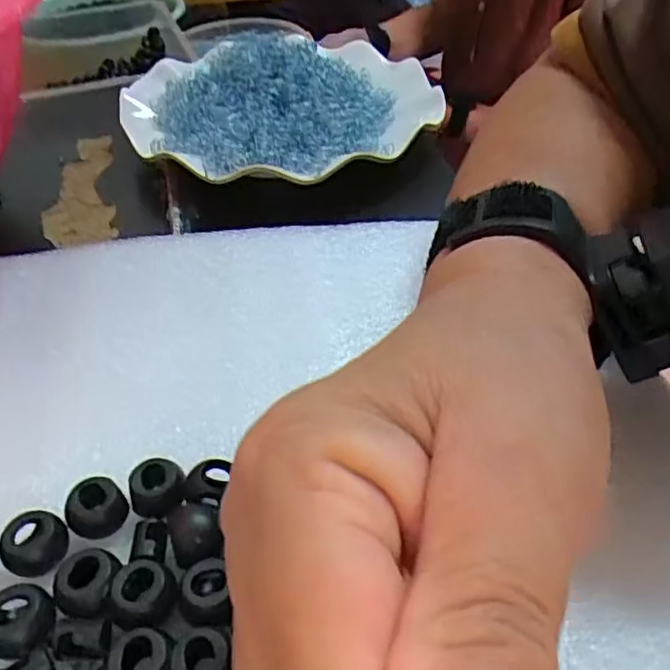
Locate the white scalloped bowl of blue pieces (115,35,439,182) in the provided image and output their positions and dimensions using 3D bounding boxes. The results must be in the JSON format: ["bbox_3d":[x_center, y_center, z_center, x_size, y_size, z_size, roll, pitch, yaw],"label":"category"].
[{"bbox_3d":[-0.027,-0.138,0.378,0.178,0.033,0.151,-9,43,-8],"label":"white scalloped bowl of blue pieces"}]

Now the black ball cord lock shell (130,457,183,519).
[{"bbox_3d":[-0.054,0.047,0.200,0.015,0.010,0.016,-1,43,1],"label":"black ball cord lock shell"}]

